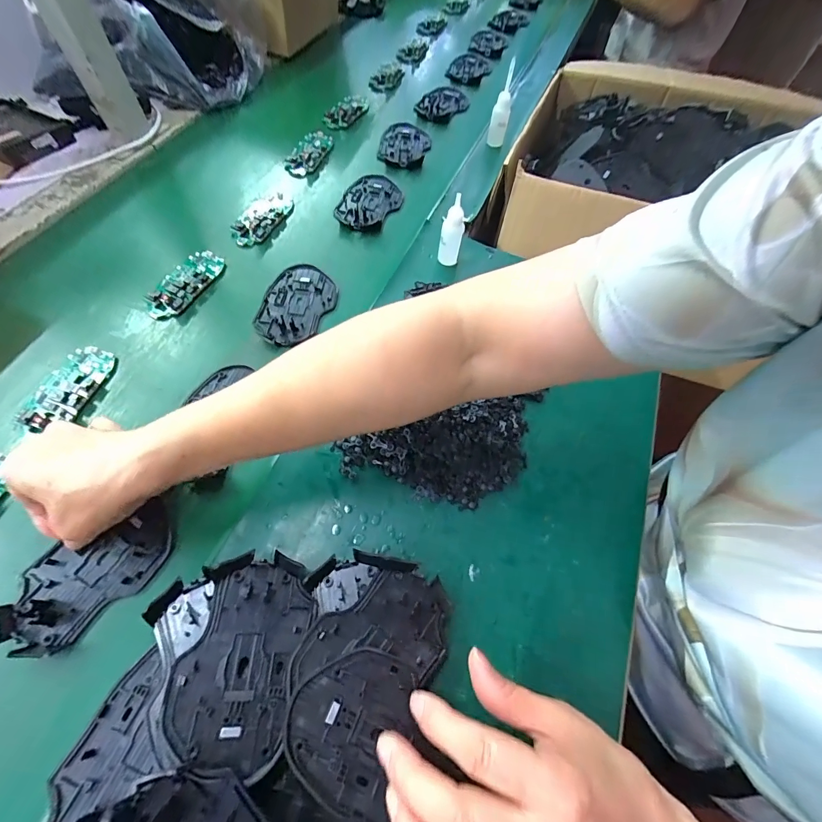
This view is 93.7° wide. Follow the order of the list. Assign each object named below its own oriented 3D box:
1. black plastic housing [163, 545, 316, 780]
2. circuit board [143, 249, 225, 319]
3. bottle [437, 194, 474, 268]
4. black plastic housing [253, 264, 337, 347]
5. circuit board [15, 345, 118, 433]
[{"bbox_3d":[-0.101,0.146,0.236,0.069,0.011,0.107,12,53,-14],"label":"black plastic housing"},{"bbox_3d":[-0.244,-0.139,0.417,0.047,0.015,0.099,22,61,9],"label":"circuit board"},{"bbox_3d":[0.046,-0.192,0.419,0.020,0.075,0.021,40,66,18],"label":"bottle"},{"bbox_3d":[-0.122,-0.116,0.409,0.070,0.011,0.111,18,61,7],"label":"black plastic housing"},{"bbox_3d":[-0.307,-0.023,0.349,0.044,0.010,0.086,9,60,2],"label":"circuit board"}]

